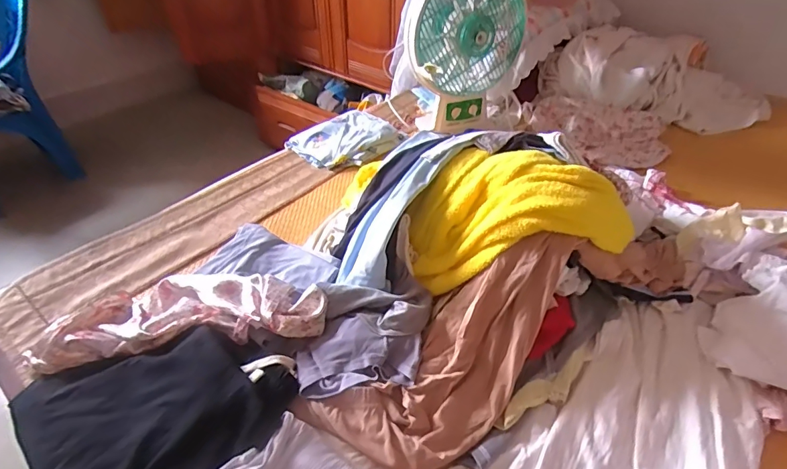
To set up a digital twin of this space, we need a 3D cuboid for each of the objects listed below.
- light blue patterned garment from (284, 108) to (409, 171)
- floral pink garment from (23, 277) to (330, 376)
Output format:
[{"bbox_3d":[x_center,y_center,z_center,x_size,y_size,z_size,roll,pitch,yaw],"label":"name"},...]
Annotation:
[{"bbox_3d":[-0.110,-0.233,1.085,0.220,0.049,0.246,28,46,33],"label":"light blue patterned garment"},{"bbox_3d":[-0.305,0.103,0.641,0.406,0.042,0.156,-5,41,-5],"label":"floral pink garment"}]

